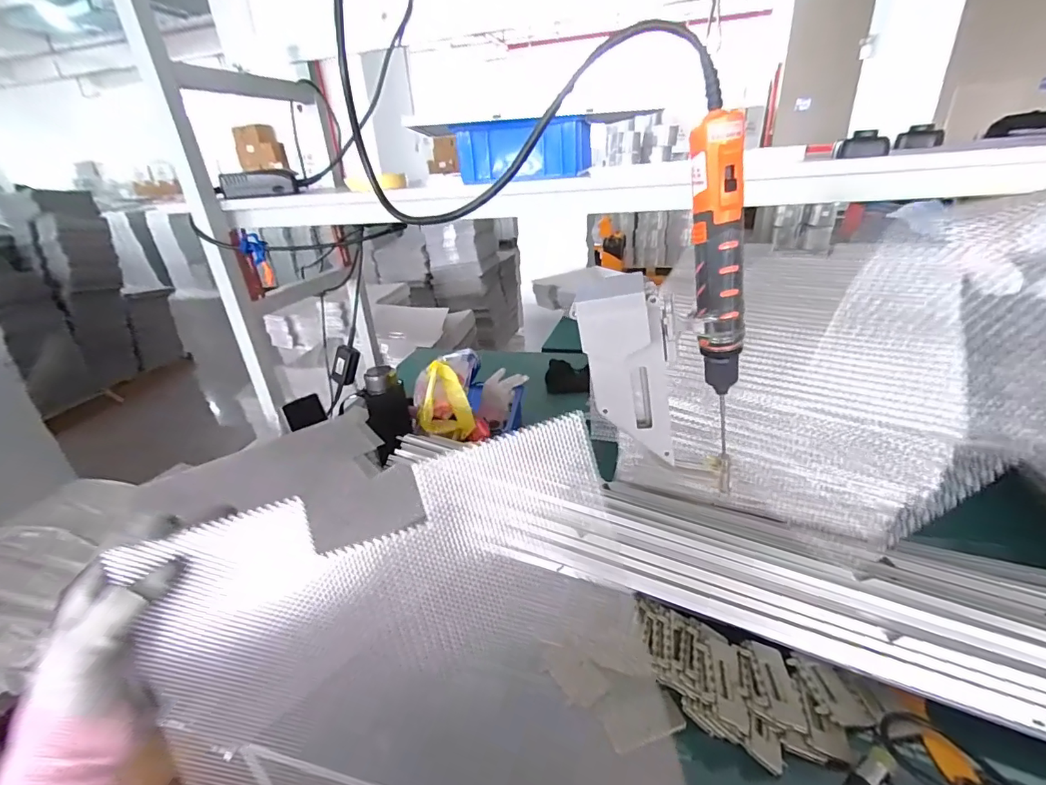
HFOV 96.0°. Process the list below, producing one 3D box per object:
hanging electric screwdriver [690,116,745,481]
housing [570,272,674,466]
[{"bbox_3d":[0.154,-0.056,0.378,0.051,0.288,0.035,9,30,23],"label":"hanging electric screwdriver"},{"bbox_3d":[0.089,-0.016,0.398,0.084,0.165,0.034,0,28,9],"label":"housing"}]

